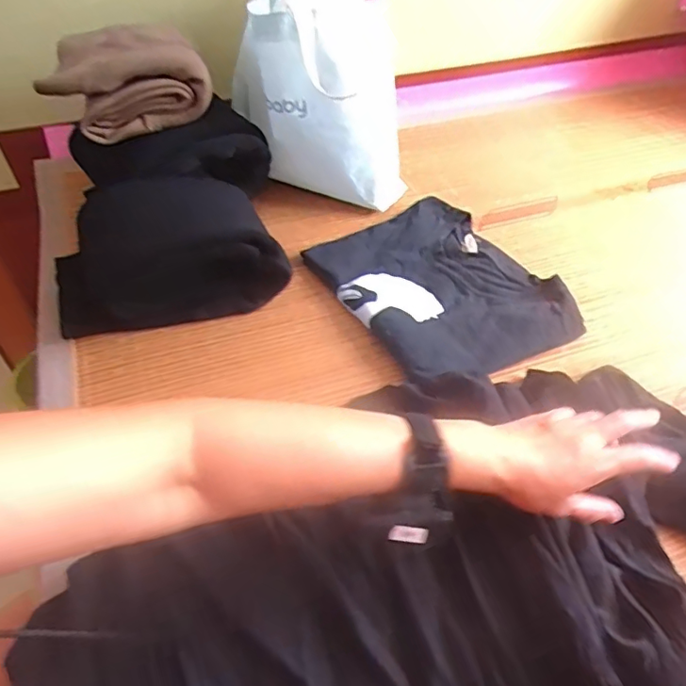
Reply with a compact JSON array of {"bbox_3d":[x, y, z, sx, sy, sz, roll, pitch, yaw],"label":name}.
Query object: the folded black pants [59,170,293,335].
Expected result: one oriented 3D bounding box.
[{"bbox_3d":[-0.218,-0.125,0.683,0.284,0.132,0.189,-5,45,-6],"label":"folded black pants"}]

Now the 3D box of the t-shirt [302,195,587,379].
[{"bbox_3d":[0.120,-0.085,0.716,0.242,0.034,0.315,-20,48,-19],"label":"t-shirt"}]

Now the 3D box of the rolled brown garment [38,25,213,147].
[{"bbox_3d":[-0.281,-0.343,0.708,0.197,0.101,0.116,-12,48,-11],"label":"rolled brown garment"}]

